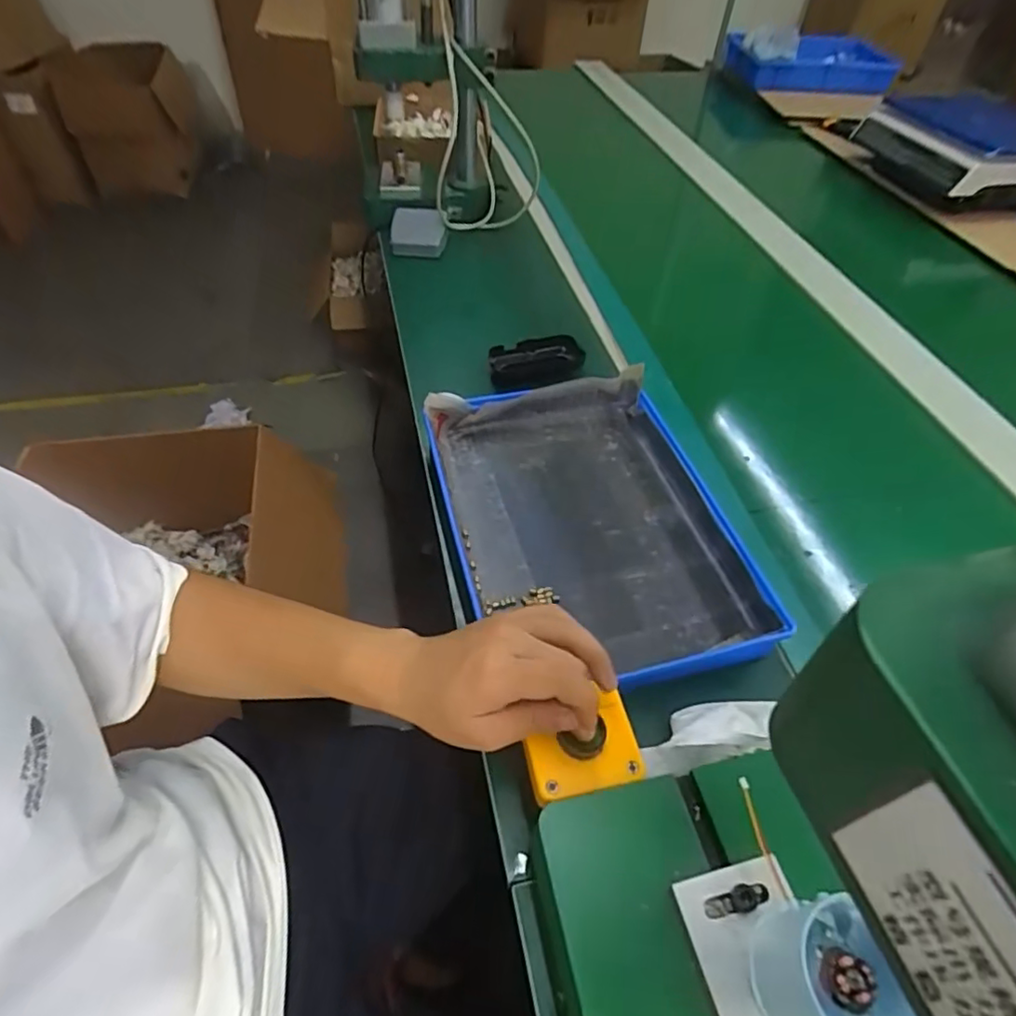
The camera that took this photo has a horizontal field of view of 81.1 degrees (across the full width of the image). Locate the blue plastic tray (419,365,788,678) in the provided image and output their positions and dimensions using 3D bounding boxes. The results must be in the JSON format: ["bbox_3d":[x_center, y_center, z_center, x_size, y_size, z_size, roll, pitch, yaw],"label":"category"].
[{"bbox_3d":[0.072,0.008,0.533,0.243,0.047,0.318,-10,52,-14],"label":"blue plastic tray"}]

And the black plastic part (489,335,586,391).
[{"bbox_3d":[0.035,-0.166,0.687,0.110,0.031,0.060,-12,53,-15],"label":"black plastic part"}]

